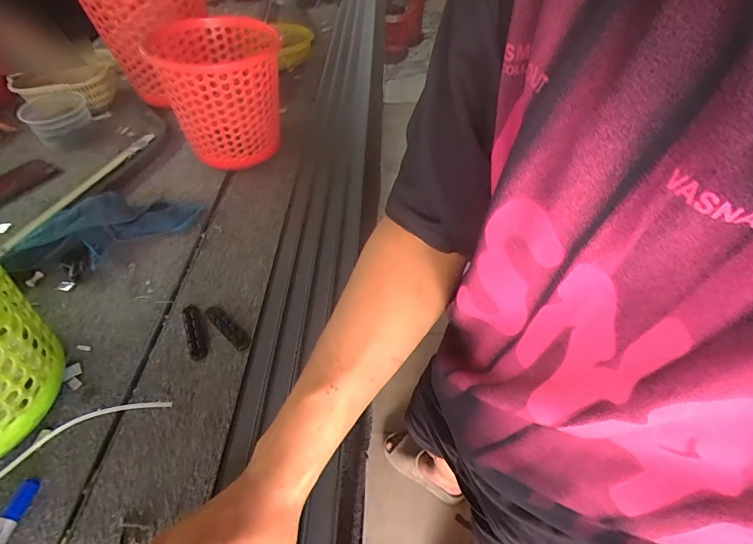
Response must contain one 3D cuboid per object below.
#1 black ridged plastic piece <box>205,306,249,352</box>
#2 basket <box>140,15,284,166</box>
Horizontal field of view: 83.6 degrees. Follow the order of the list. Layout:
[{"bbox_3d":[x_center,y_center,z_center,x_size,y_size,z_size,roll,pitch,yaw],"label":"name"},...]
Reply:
[{"bbox_3d":[-0.178,0.065,0.504,0.075,0.007,0.019,34,54,28],"label":"black ridged plastic piece"},{"bbox_3d":[-0.244,-0.277,0.688,0.171,0.213,0.203,-19,48,-13],"label":"basket"}]

